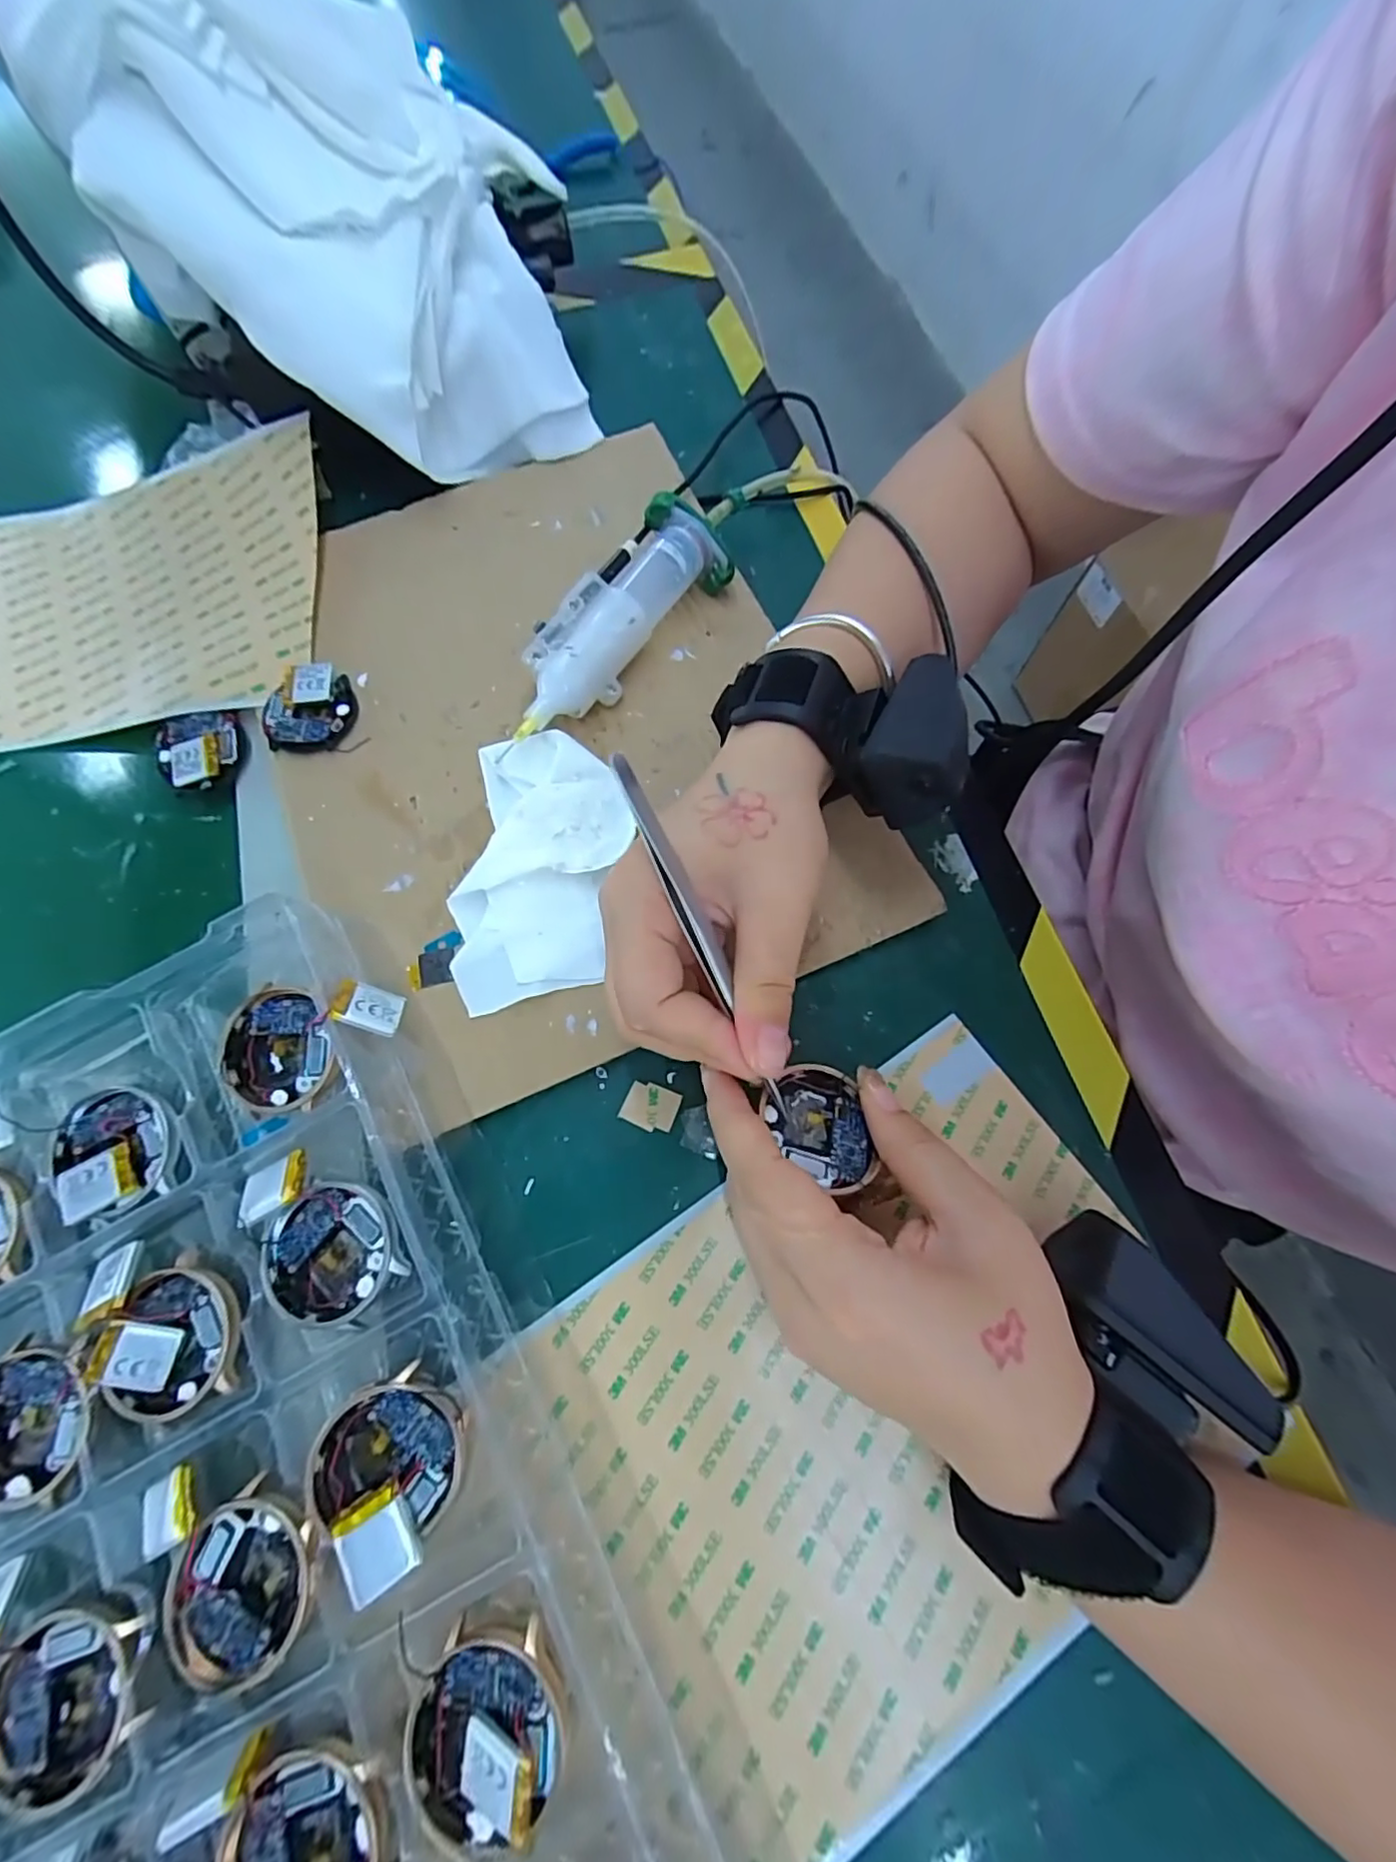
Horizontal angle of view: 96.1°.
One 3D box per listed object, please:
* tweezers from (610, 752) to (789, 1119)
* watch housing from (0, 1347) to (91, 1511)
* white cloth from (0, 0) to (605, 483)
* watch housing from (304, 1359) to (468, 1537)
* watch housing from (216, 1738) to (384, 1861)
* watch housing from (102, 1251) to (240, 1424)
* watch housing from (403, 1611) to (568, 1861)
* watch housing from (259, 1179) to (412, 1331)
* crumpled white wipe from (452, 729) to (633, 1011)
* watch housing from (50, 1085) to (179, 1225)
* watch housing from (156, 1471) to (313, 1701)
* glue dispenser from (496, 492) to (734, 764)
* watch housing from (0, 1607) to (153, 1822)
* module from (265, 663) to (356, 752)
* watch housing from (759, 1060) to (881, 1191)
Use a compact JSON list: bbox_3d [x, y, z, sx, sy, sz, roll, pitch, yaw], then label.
[{"bbox_3d":[0.005,0.007,0.201,0.009,0.012,0.122,-28,104,-6],"label":"tweezers"},{"bbox_3d":[-0.219,0.162,0.206,0.046,0.013,0.042,-24,73,-5],"label":"watch housing"},{"bbox_3d":[-0.178,-0.343,0.313,0.216,0.135,0.187,-14,72,-2],"label":"white cloth"},{"bbox_3d":[-0.093,0.157,0.192,0.043,0.014,0.039,2,72,3],"label":"watch housing"},{"bbox_3d":[-0.106,0.247,0.168,0.044,0.010,0.041,-1,72,2],"label":"watch housing"},{"bbox_3d":[-0.173,0.134,0.209,0.037,0.012,0.046,-8,72,0],"label":"watch housing"},{"bbox_3d":[-0.057,0.217,0.168,0.041,0.012,0.044,-1,72,2],"label":"watch housing"},{"bbox_3d":[-0.123,0.109,0.210,0.042,0.010,0.043,-1,72,2],"label":"watch housing"},{"bbox_3d":[-0.066,-0.029,0.269,0.065,0.015,0.123,4,72,4],"label":"crumpled white wipe"},{"bbox_3d":[-0.208,0.078,0.224,0.039,0.008,0.045,-39,75,-10],"label":"watch housing"},{"bbox_3d":[-0.137,0.197,0.187,0.042,0.011,0.049,34,77,12],"label":"watch housing"},{"bbox_3d":[-0.042,-0.145,0.297,0.043,0.032,0.136,37,77,13],"label":"glue dispenser"},{"bbox_3d":[-0.187,0.227,0.183,0.052,0.013,0.042,-43,76,-11],"label":"watch housing"},{"bbox_3d":[-0.185,-0.106,0.298,0.041,0.009,0.043,7,73,5],"label":"module"},{"bbox_3d":[0.043,0.067,0.214,0.033,0.011,0.042,-23,54,-19],"label":"watch housing"}]

